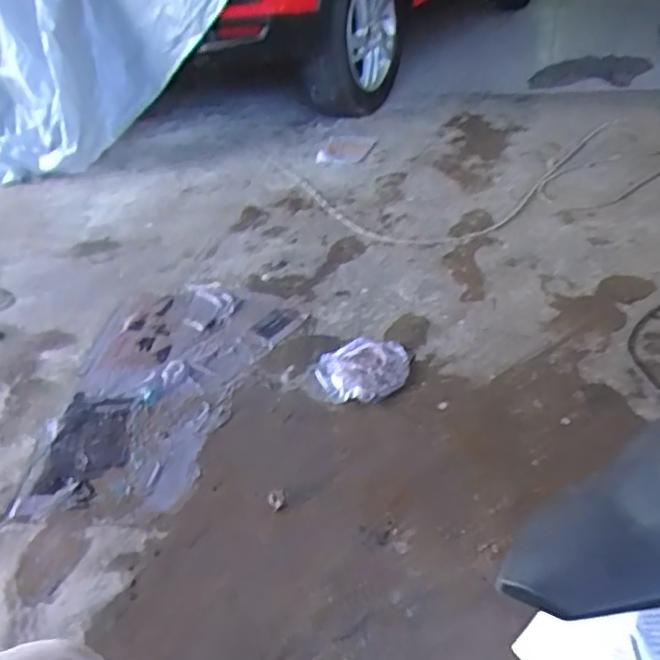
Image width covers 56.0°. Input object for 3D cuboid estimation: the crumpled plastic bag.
[{"bbox_3d":[0.072,0.083,1.346,0.197,0.022,0.180,-10,36,-5],"label":"crumpled plastic bag"}]

